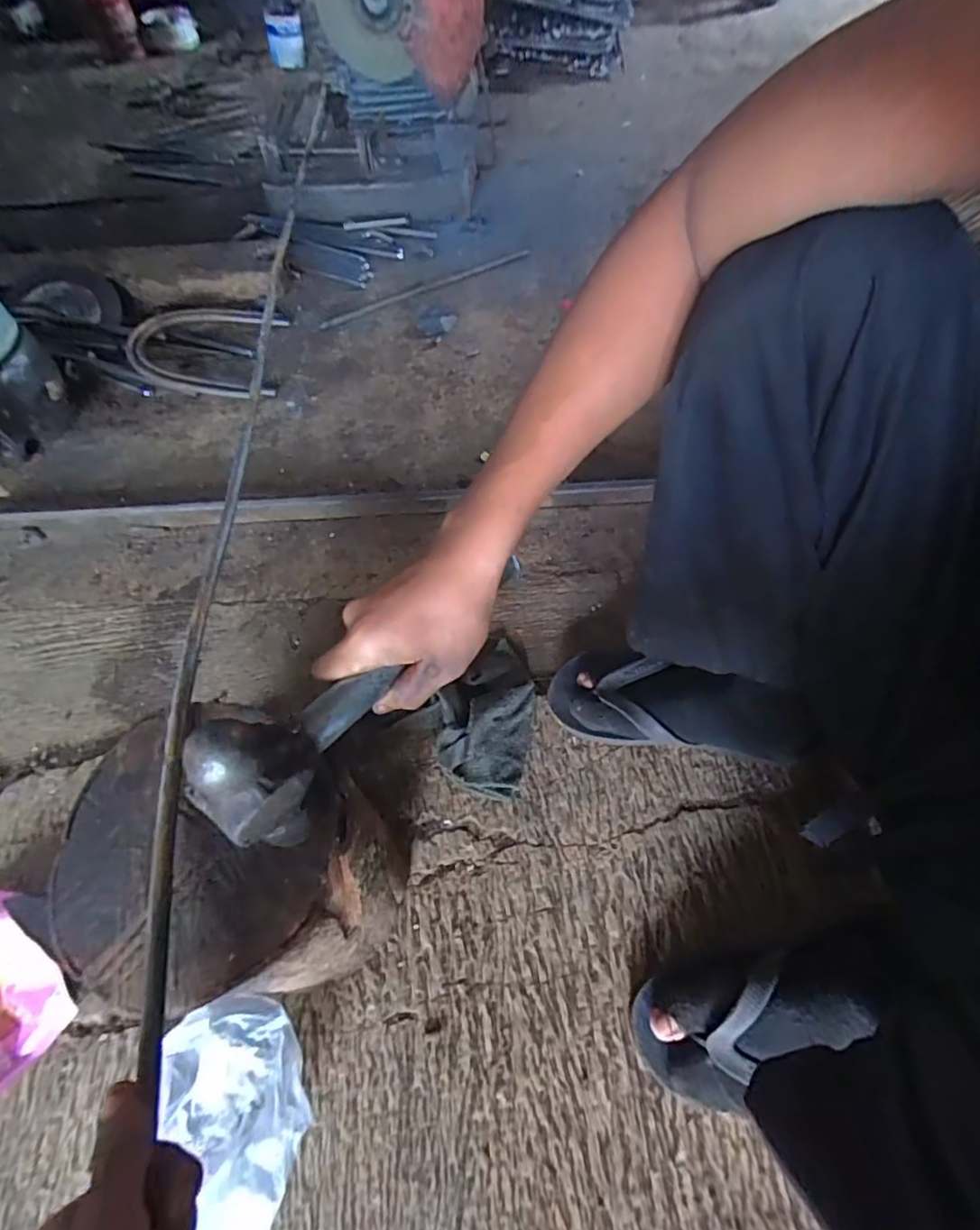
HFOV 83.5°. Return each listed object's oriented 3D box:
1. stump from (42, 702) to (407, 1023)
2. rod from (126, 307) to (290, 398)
[{"bbox_3d":[-0.190,0.203,0.448,0.202,0.201,0.180,26,62,18],"label":"stump"},{"bbox_3d":[-0.490,-0.464,0.946,0.255,0.035,0.251,-4,61,0],"label":"rod"}]

